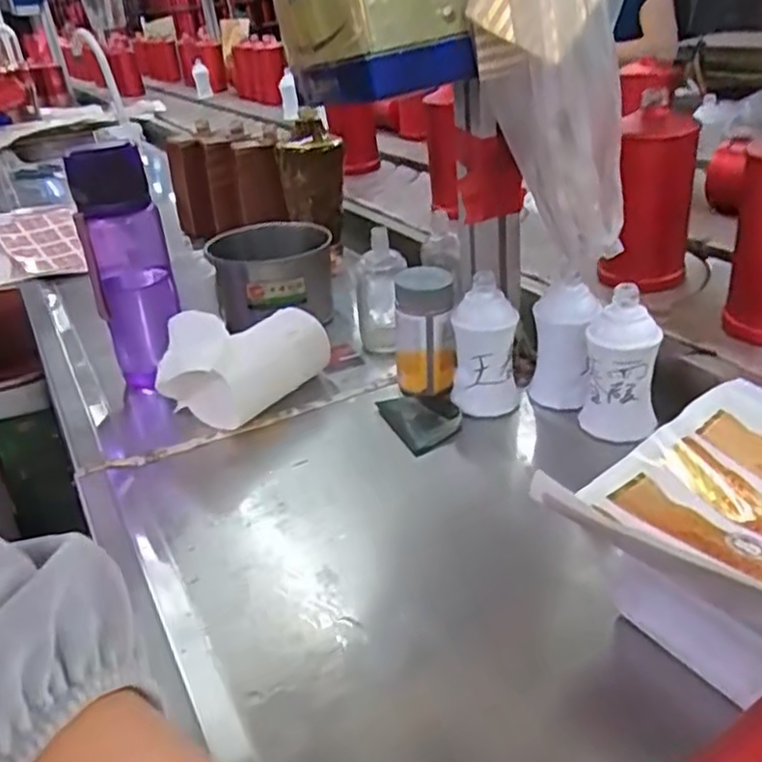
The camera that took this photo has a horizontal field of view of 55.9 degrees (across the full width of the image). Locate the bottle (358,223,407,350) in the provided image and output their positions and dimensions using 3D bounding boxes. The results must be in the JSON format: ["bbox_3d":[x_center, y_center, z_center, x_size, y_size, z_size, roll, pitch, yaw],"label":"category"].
[{"bbox_3d":[0.000,-0.090,0.729,0.054,0.113,0.041,-5,29,4],"label":"bottle"}]

